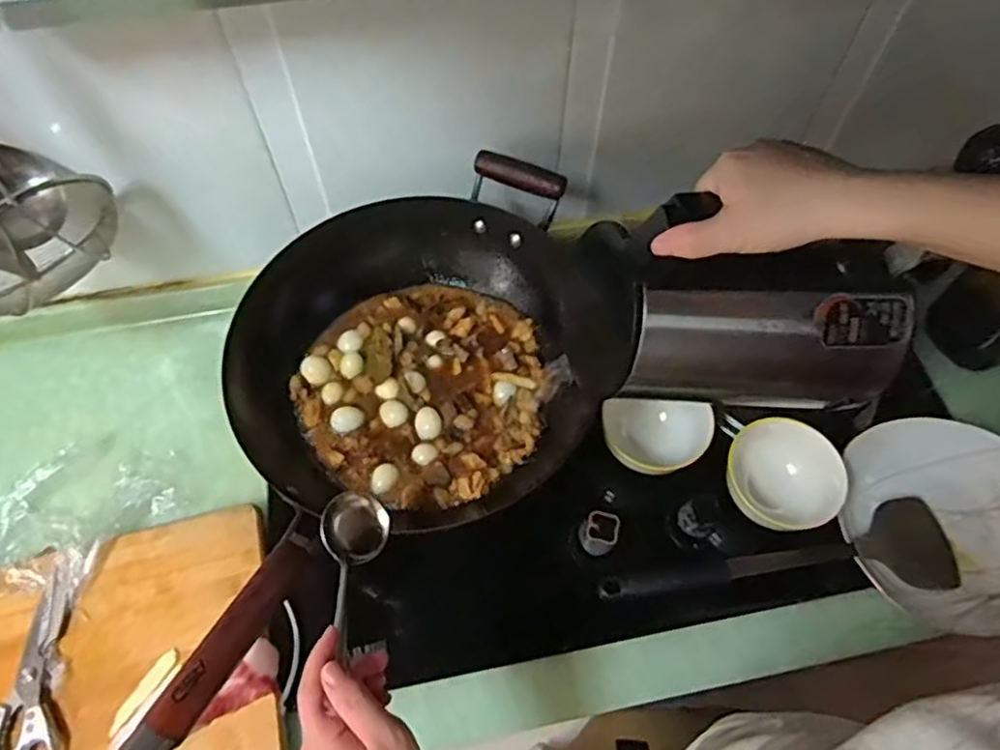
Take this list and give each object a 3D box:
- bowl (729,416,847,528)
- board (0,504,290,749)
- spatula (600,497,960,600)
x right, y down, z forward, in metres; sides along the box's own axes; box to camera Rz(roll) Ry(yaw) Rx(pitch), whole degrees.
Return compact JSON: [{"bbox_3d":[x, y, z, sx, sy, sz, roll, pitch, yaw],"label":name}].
[{"bbox_3d":[0.292,0.106,0.700,0.111,0.059,0.106,0,61,0],"label":"bowl"},{"bbox_3d":[-0.390,0.294,0.610,0.367,0.028,0.273,-14,62,-8],"label":"board"},{"bbox_3d":[0.281,0.195,0.695,0.348,0.055,0.081,-11,61,7],"label":"spatula"}]

